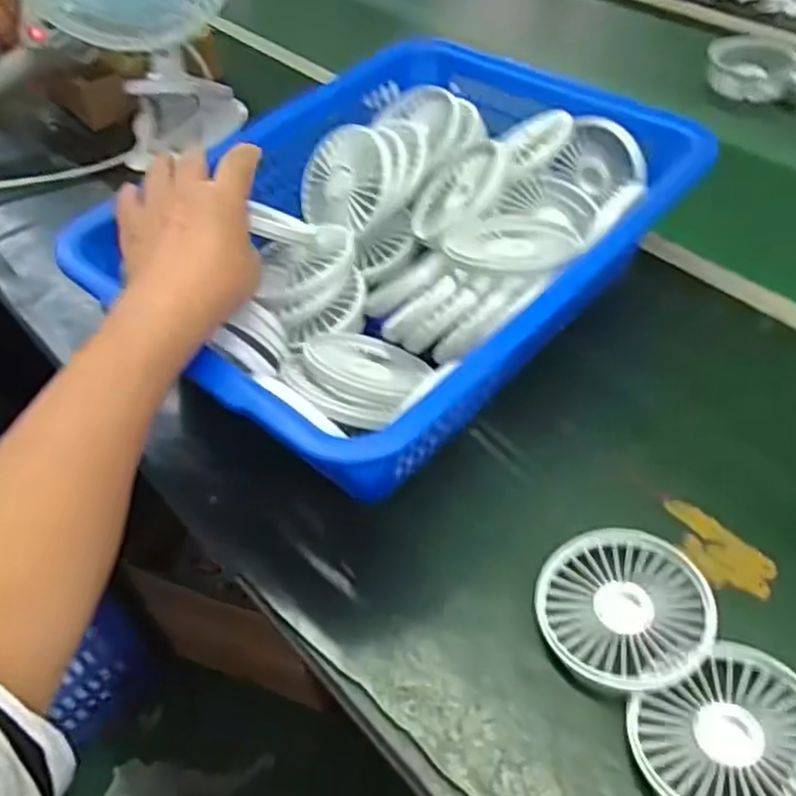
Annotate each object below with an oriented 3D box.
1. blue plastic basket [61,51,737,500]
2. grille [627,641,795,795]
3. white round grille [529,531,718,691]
[{"bbox_3d":[-0.001,-0.113,0.519,0.297,0.109,0.381,33,56,28],"label":"blue plastic basket"},{"bbox_3d":[0.158,0.164,0.347,0.087,0.028,0.076,-22,51,-15],"label":"grille"},{"bbox_3d":[0.120,0.109,0.393,0.085,0.014,0.090,-1,47,1],"label":"white round grille"}]

